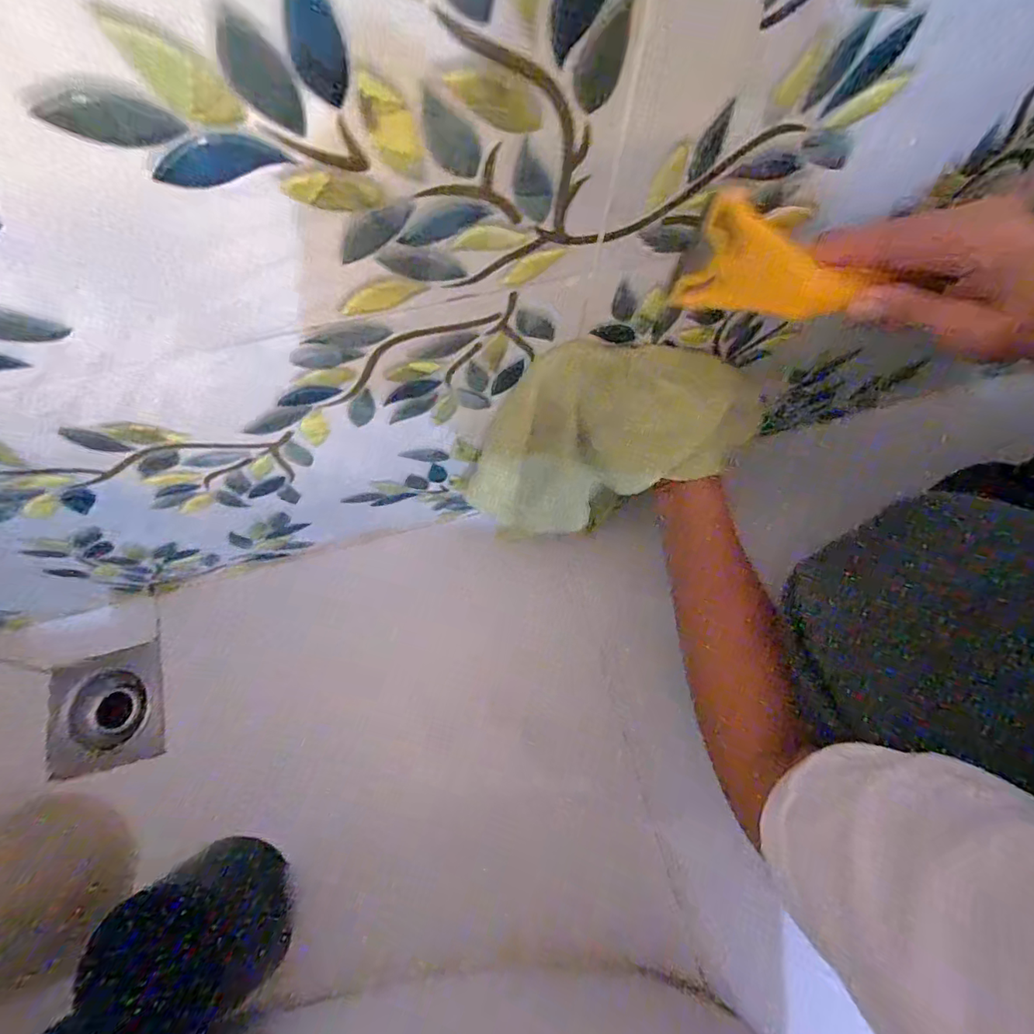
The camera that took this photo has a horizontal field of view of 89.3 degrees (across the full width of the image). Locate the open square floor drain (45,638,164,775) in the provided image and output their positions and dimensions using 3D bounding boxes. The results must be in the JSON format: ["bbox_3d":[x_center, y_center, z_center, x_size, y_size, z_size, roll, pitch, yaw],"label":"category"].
[{"bbox_3d":[-0.377,0.177,0.481,0.086,0.009,0.102,-14,64,-19],"label":"open square floor drain"}]

